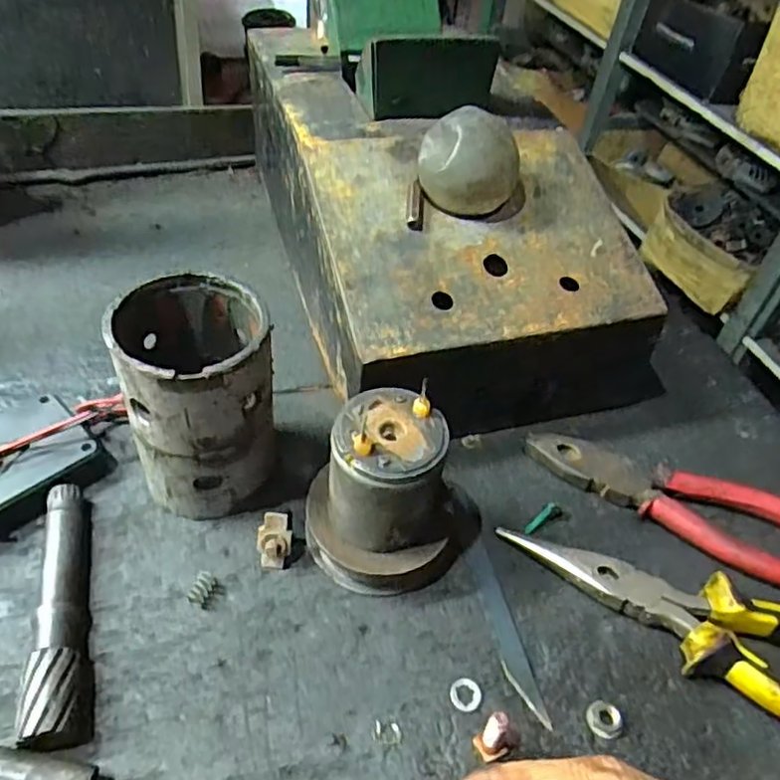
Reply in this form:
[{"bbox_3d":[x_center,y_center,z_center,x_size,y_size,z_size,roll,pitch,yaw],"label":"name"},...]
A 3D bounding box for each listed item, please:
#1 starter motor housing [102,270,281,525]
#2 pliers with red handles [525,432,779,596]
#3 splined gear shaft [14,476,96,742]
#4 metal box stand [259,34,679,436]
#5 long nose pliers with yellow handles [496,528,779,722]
[{"bbox_3d":[-0.089,0.007,0.318,0.064,0.112,0.066,-4,47,-10],"label":"starter motor housing"},{"bbox_3d":[0.173,0.066,0.358,0.194,0.015,0.054,27,49,19],"label":"pliers with red handles"},{"bbox_3d":[-0.144,0.094,0.291,0.021,0.020,0.116,-7,47,-13],"label":"splined gear shaft"},{"bbox_3d":[0.030,-0.100,0.423,0.191,0.133,0.251,-8,48,-14],"label":"metal box stand"},{"bbox_3d":[0.149,0.110,0.308,0.188,0.026,0.053,25,48,17],"label":"long nose pliers with yellow handles"}]

